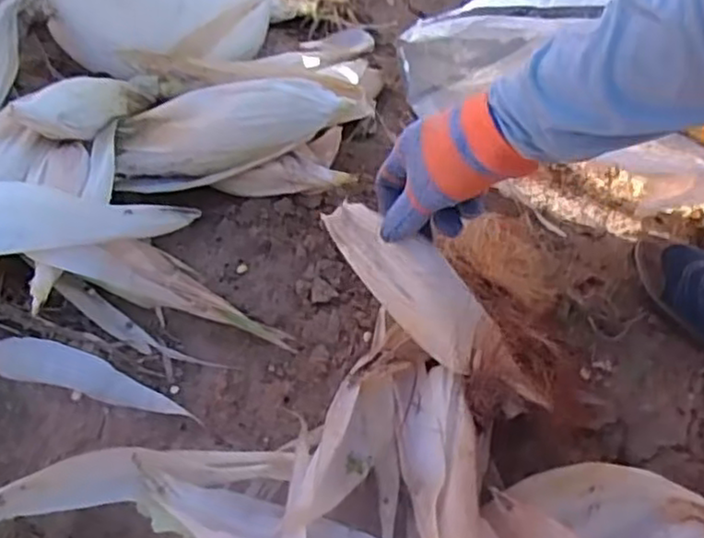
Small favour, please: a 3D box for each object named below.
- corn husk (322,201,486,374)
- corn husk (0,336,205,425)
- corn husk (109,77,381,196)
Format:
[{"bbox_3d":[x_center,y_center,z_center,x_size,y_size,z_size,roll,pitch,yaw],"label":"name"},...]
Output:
[{"bbox_3d":[0.042,0.007,0.522,0.149,0.064,0.032,45,61,4],"label":"corn husk"},{"bbox_3d":[-0.205,0.084,0.546,0.166,0.024,0.031,13,55,4],"label":"corn husk"},{"bbox_3d":[-0.101,-0.123,0.602,0.214,0.063,0.055,-14,56,6],"label":"corn husk"}]

